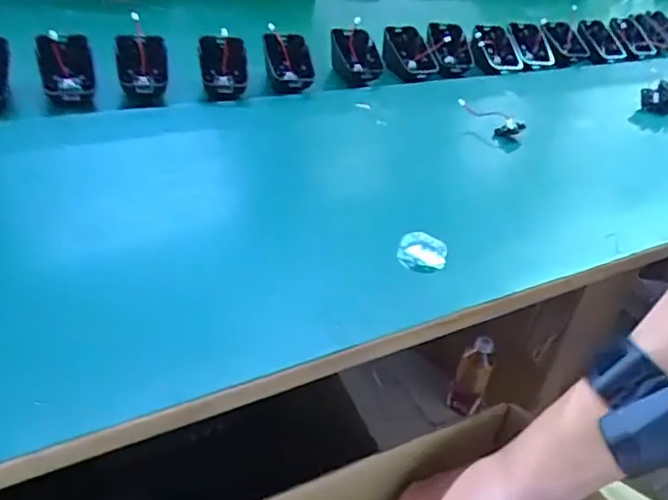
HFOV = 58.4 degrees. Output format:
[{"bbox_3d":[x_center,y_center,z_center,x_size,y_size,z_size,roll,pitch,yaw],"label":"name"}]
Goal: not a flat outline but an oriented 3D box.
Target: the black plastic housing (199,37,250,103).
[{"bbox_3d":[-0.102,-0.170,0.556,0.045,0.035,0.078,-3,36,-12],"label":"black plastic housing"}]

